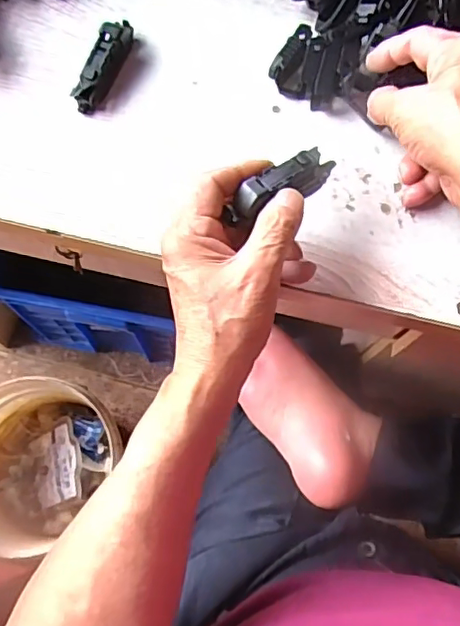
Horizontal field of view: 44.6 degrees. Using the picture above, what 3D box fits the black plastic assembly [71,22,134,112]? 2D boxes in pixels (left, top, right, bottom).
[{"bbox_3d":[-0.092,-0.182,0.413,0.020,0.024,0.074,20,74,4],"label":"black plastic assembly"}]

